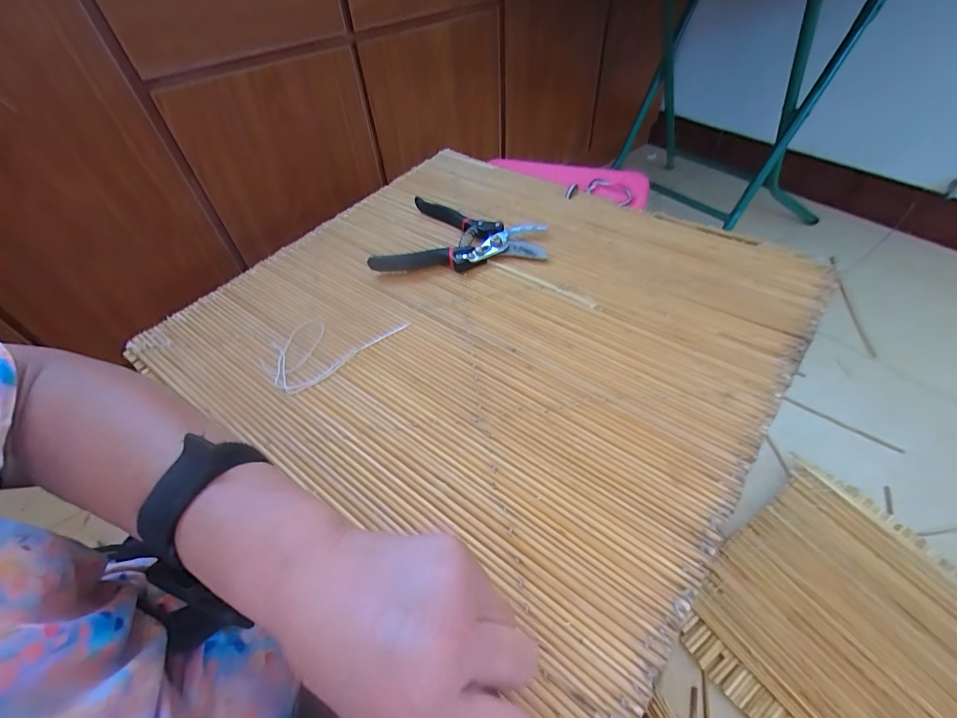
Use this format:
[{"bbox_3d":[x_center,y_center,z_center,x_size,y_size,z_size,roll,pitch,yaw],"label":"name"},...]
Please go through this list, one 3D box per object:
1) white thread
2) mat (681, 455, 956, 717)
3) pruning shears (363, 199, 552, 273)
[{"bbox_3d":[-0.146,-0.019,0.422,0.130,0.006,0.076,-36,54,-23],"label":"white thread"},{"bbox_3d":[0.559,0.408,0.573,0.400,0.016,0.422,-32,55,-19],"label":"mat"},{"bbox_3d":[-0.020,-0.148,0.504,0.192,0.027,0.115,-1,48,5],"label":"pruning shears"}]

